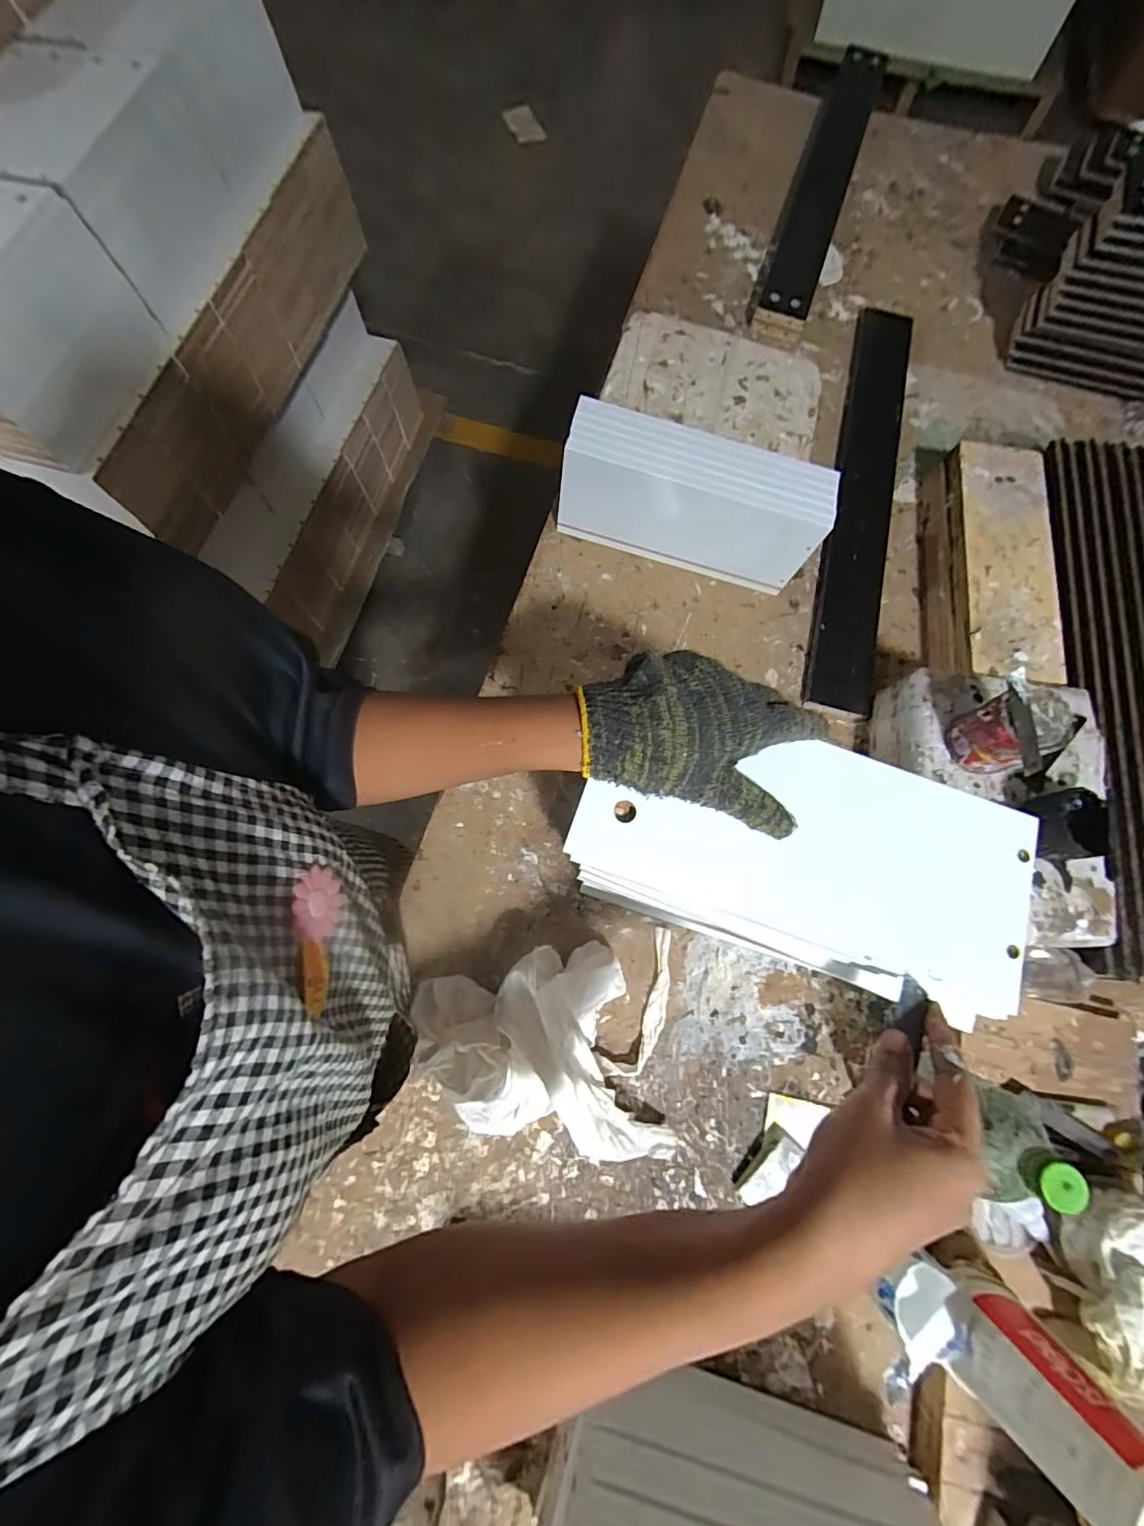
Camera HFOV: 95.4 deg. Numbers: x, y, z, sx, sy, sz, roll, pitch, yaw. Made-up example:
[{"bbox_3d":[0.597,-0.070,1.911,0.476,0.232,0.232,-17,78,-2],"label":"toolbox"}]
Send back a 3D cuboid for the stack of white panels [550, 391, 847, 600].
[{"bbox_3d":[0.131,-0.291,0.579,0.275,0.136,0.066,15,75,5],"label":"stack of white panels"}]

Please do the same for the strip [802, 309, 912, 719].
[{"bbox_3d":[0.367,-0.331,0.657,0.073,0.012,0.552,11,79,6],"label":"strip"}]

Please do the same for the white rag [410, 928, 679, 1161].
[{"bbox_3d":[-0.020,0.243,0.482,0.249,0.109,0.187,10,75,3],"label":"white rag"}]

